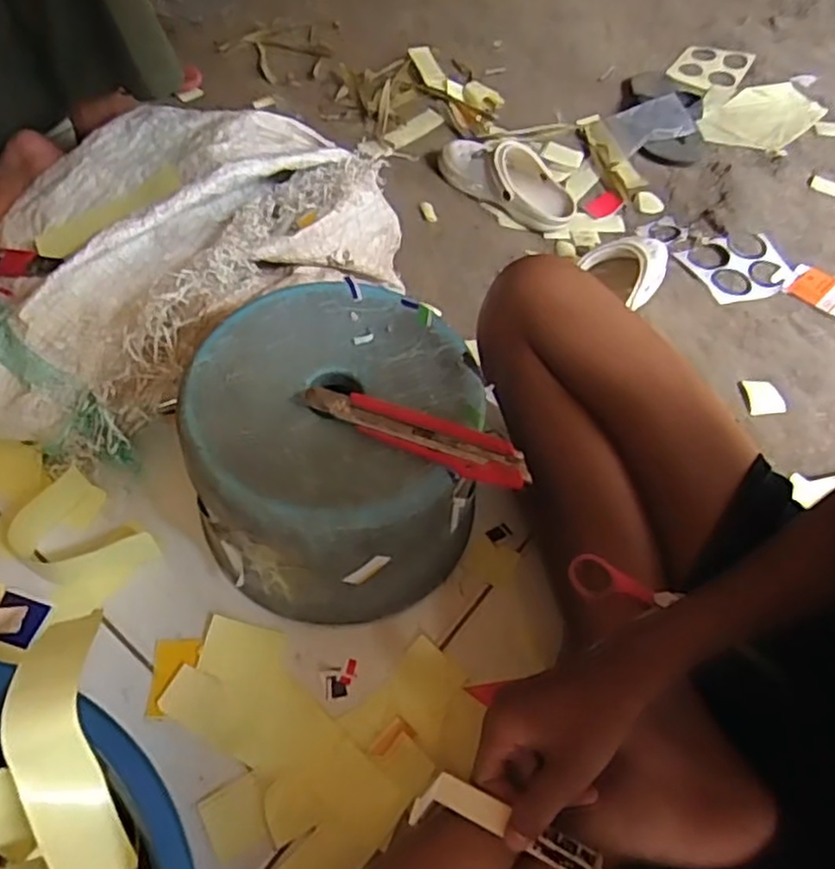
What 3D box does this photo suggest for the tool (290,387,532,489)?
[{"bbox_3d":[-0.006,-0.002,0.491,0.173,0.019,0.031,21,59,8],"label":"tool"}]

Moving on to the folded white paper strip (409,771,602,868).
[{"bbox_3d":[0.055,0.251,0.428,0.116,0.034,0.040,21,59,22],"label":"folded white paper strip"}]

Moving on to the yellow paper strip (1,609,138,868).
[{"bbox_3d":[-0.213,0.188,0.418,0.045,0.056,0.163,-14,61,-13],"label":"yellow paper strip"}]

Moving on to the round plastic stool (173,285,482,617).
[{"bbox_3d":[-0.064,0.014,0.567,0.217,0.145,0.232,8,58,1],"label":"round plastic stool"}]

